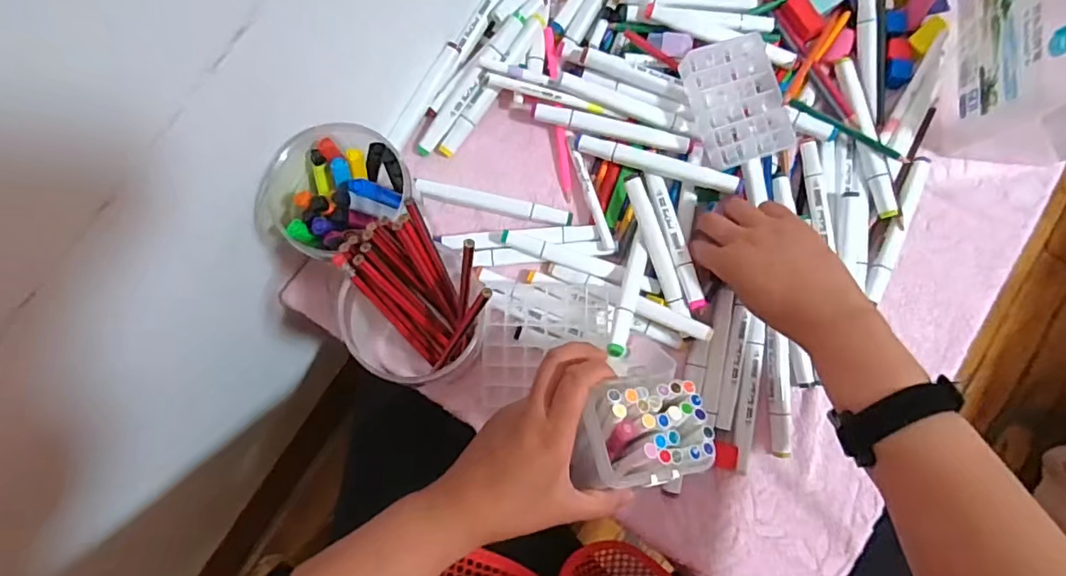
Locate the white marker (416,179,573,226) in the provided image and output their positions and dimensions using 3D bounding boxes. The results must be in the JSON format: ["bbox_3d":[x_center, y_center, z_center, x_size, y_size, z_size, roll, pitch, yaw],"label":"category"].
[{"bbox_3d":[-0.034,-0.079,0.507,0.142,0.013,0.016,11,83,-1],"label":"white marker"}]

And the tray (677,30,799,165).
[{"bbox_3d":[0.180,-0.165,0.491,0.075,0.017,0.106,-17,93,4],"label":"tray"}]

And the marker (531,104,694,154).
[{"bbox_3d":[0.073,-0.148,0.512,0.149,0.012,0.018,14,83,-1],"label":"marker"}]

